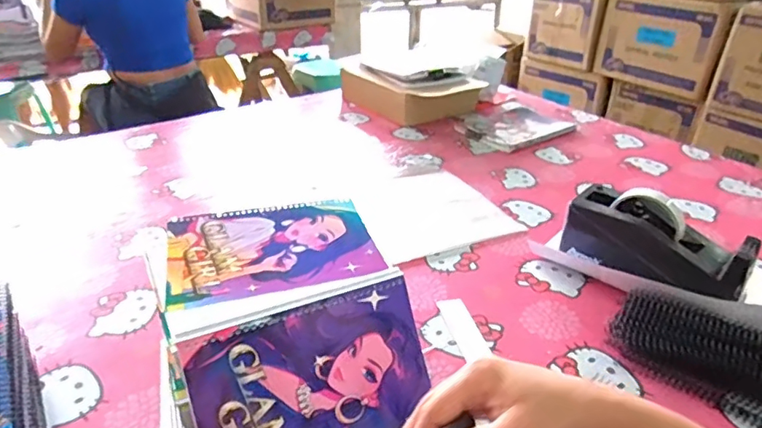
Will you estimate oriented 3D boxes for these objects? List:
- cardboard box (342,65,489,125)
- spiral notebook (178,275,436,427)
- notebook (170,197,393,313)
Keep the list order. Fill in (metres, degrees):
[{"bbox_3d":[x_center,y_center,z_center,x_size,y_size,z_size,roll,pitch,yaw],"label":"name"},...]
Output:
[{"bbox_3d":[0.059,-0.300,1.253,0.243,0.088,0.287,-17,34,-27],"label":"cardboard box"},{"bbox_3d":[-0.048,0.147,0.443,0.197,0.140,0.008,-14,0,-24],"label":"spiral notebook"},{"bbox_3d":[-0.106,0.032,0.525,0.196,0.010,0.152,-9,31,-15],"label":"notebook"}]

